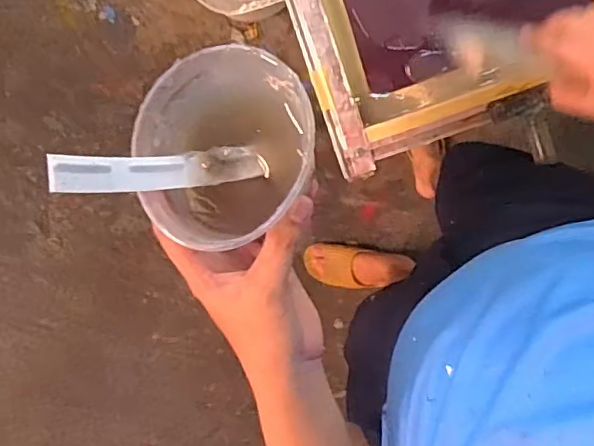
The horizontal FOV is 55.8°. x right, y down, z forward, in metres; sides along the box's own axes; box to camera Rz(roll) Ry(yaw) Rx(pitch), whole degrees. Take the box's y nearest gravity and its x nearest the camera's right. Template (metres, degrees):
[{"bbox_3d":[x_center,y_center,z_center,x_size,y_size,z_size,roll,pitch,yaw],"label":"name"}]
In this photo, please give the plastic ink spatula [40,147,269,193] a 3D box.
[{"bbox_3d":[-0.079,-0.032,0.340,0.135,0.013,0.023,-8,95,-38],"label":"plastic ink spatula"}]

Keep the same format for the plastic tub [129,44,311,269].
[{"bbox_3d":[-0.043,-0.049,0.367,0.109,0.073,0.114,0,94,0],"label":"plastic tub"}]

